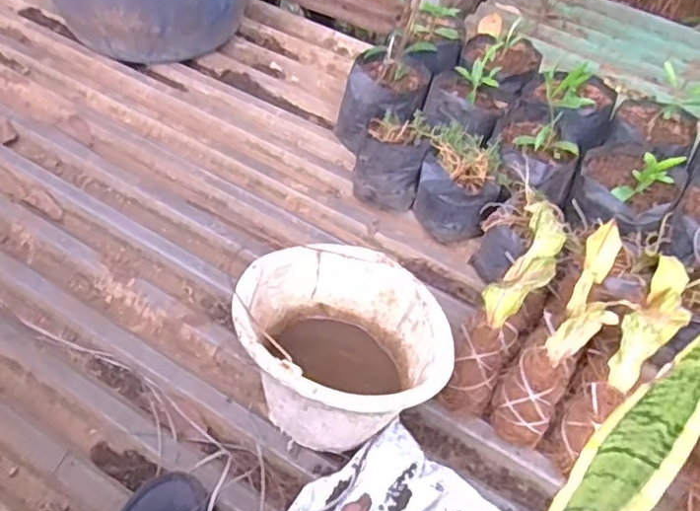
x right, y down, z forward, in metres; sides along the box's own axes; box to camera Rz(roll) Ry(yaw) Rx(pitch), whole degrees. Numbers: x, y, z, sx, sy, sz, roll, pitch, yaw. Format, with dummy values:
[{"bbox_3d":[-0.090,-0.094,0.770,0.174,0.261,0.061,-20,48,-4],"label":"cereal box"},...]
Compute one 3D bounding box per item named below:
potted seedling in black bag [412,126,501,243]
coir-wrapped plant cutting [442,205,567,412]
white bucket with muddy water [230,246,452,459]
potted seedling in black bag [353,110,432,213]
[{"bbox_3d":[0.176,-0.103,1.063,0.129,0.141,0.134,16,49,7],"label":"potted seedling in black bag"},{"bbox_3d":[0.211,0.057,0.857,0.070,0.089,0.324,27,80,16],"label":"coir-wrapped plant cutting"},{"bbox_3d":[-0.020,0.117,0.806,0.221,0.186,0.234,3,51,-4],"label":"white bucket with muddy water"},{"bbox_3d":[0.069,-0.154,1.107,0.112,0.145,0.099,16,49,7],"label":"potted seedling in black bag"}]

